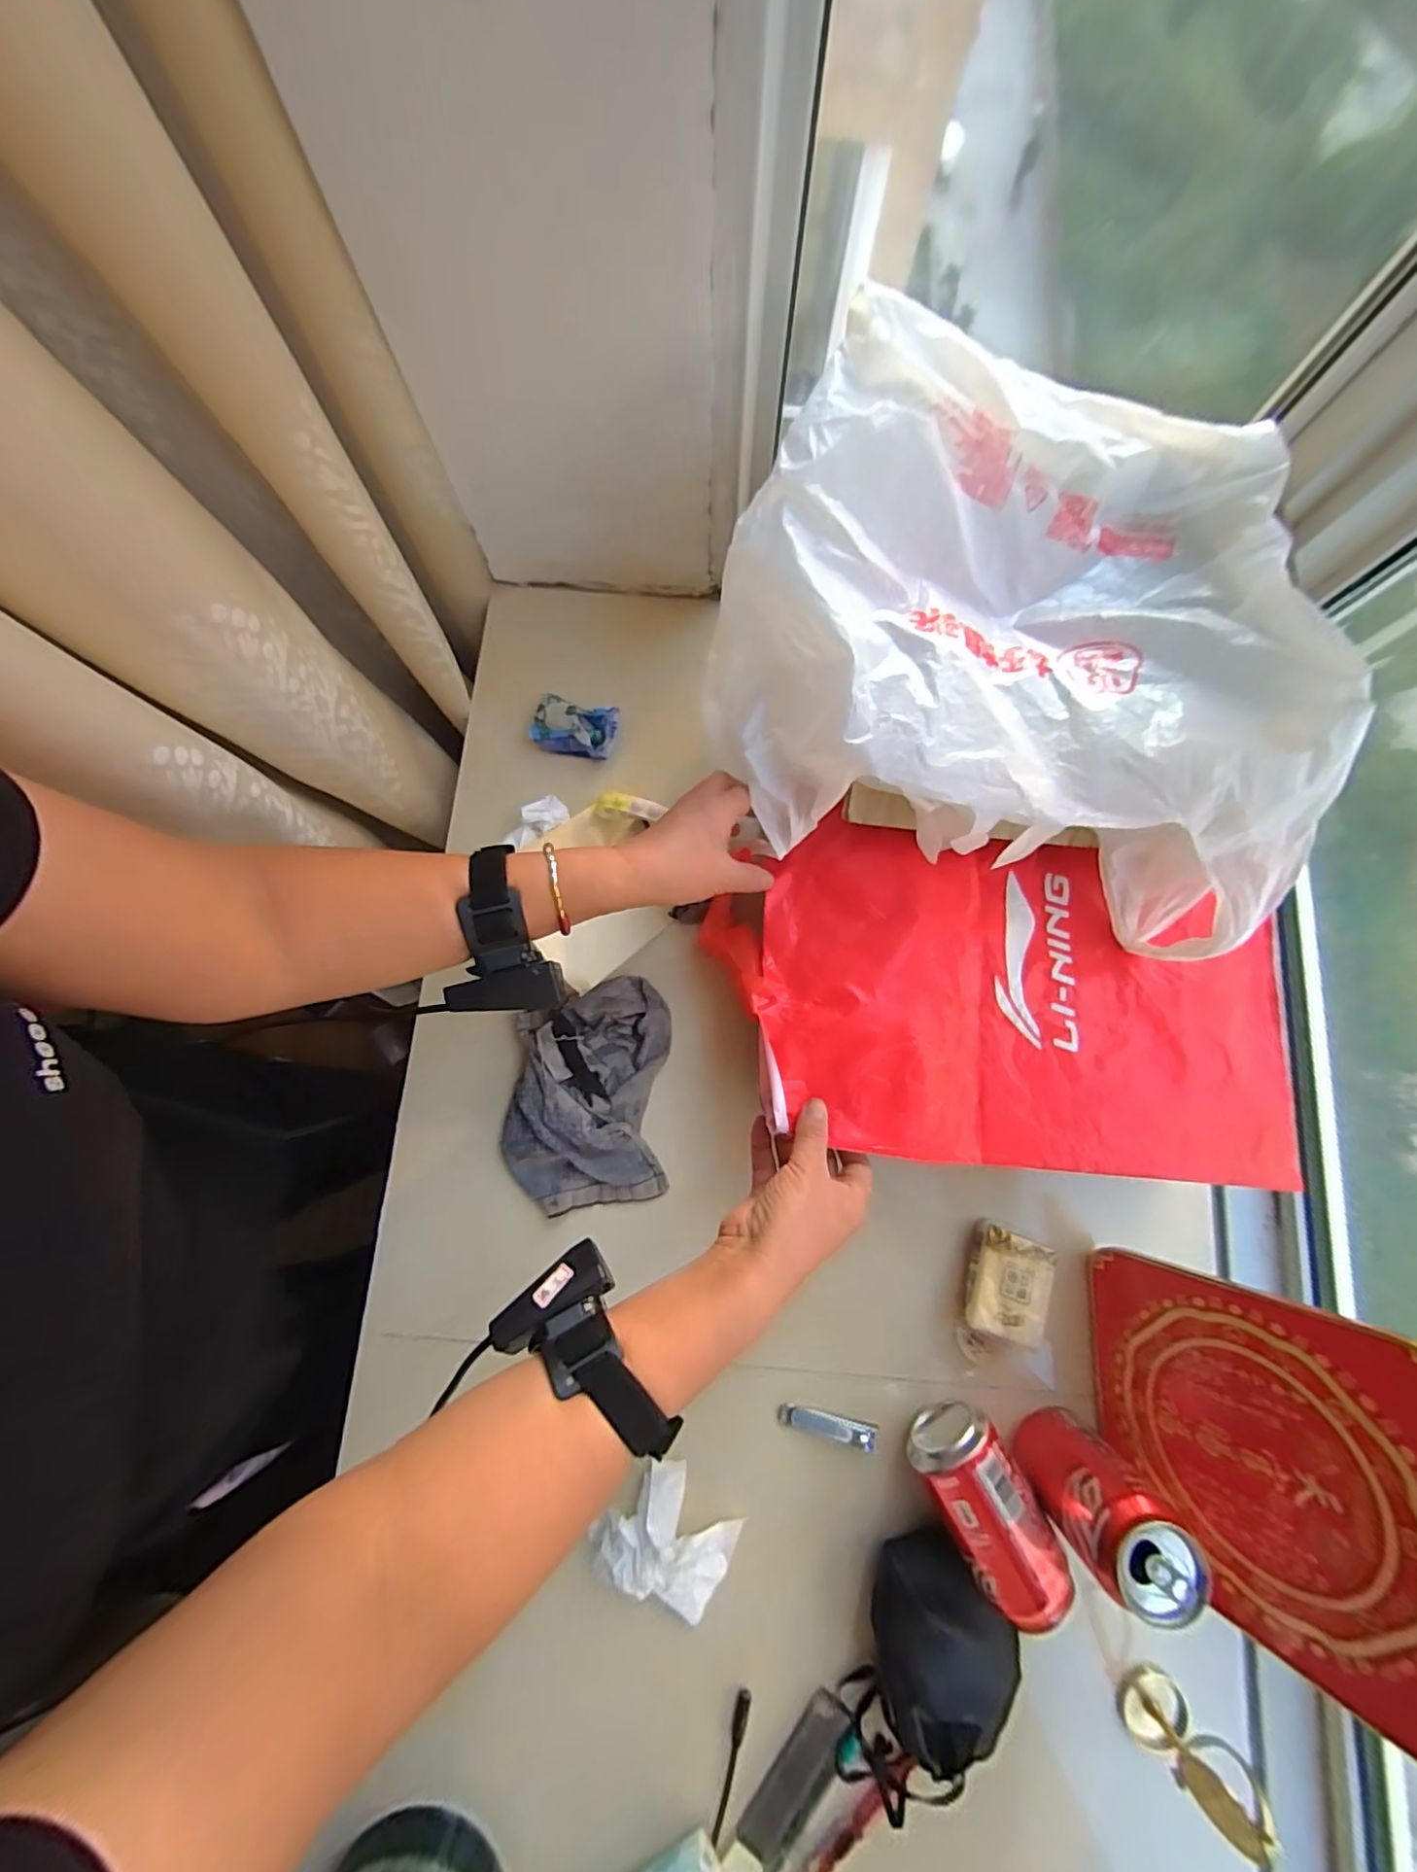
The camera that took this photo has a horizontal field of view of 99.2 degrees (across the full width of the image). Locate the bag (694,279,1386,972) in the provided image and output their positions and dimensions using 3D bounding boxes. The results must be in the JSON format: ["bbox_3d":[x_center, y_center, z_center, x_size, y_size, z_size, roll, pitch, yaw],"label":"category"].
[{"bbox_3d":[0.214,-0.212,0.410,0.390,0.116,0.331,16,79,3],"label":"bag"}]

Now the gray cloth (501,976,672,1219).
[{"bbox_3d":[-0.099,0.127,0.493,0.125,0.028,0.180,1,79,0],"label":"gray cloth"}]

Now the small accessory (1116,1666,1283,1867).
[{"bbox_3d":[0.323,0.551,0.402,0.044,0.093,0.045,23,80,4],"label":"small accessory"}]

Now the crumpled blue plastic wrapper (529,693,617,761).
[{"bbox_3d":[-0.123,-0.192,0.553,0.070,0.033,0.044,14,79,2],"label":"crumpled blue plastic wrapper"}]

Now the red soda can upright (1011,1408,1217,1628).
[{"bbox_3d":[0.263,0.382,0.411,0.068,0.123,0.062,-38,81,-7],"label":"red soda can upright"}]

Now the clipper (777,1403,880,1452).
[{"bbox_3d":[0.091,0.374,0.458,0.074,0.008,0.015,11,79,2],"label":"clipper"}]

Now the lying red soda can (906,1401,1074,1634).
[{"bbox_3d":[0.198,0.406,0.432,0.063,0.068,0.118,-30,81,-6],"label":"lying red soda can"}]

